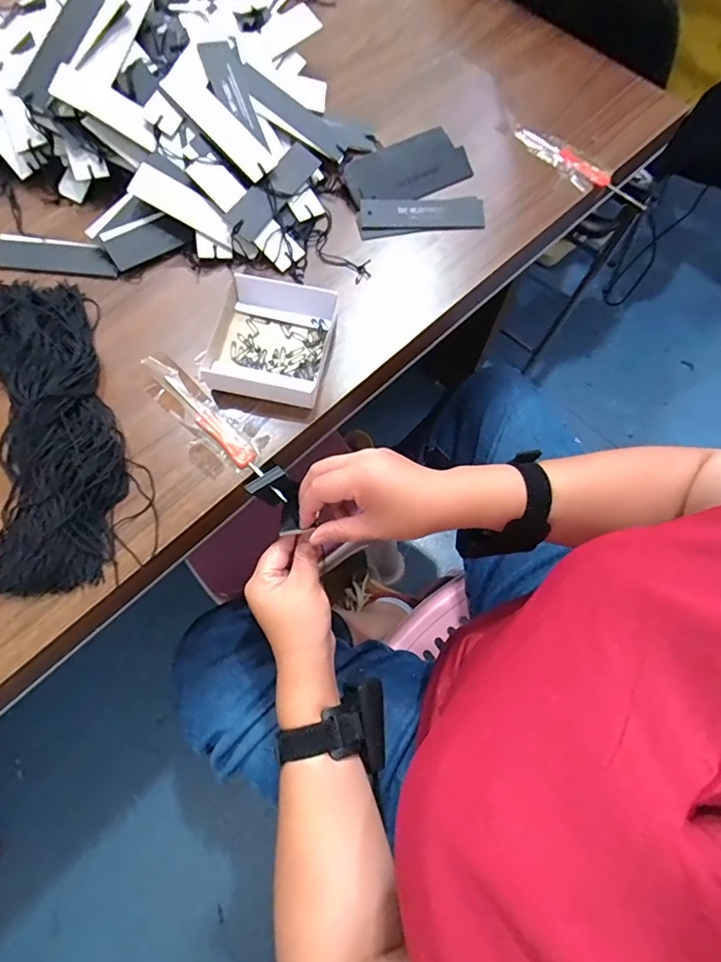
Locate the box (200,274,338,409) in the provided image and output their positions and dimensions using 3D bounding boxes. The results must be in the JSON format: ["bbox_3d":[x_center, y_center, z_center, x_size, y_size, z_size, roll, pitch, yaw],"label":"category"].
[{"bbox_3d":[-0.080,-0.126,0.426,0.098,0.025,0.110,11,71,3],"label":"box"}]

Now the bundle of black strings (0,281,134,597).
[{"bbox_3d":[-0.254,-0.051,0.397,0.106,0.028,0.277,-11,72,-5],"label":"bundle of black strings"}]

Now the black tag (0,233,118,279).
[{"bbox_3d":[-0.295,-0.217,0.465,0.122,0.006,0.042,7,79,3],"label":"black tag"}]

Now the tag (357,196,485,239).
[{"bbox_3d":[0.062,-0.273,0.494,0.126,0.007,0.041,-6,80,-2],"label":"tag"}]

